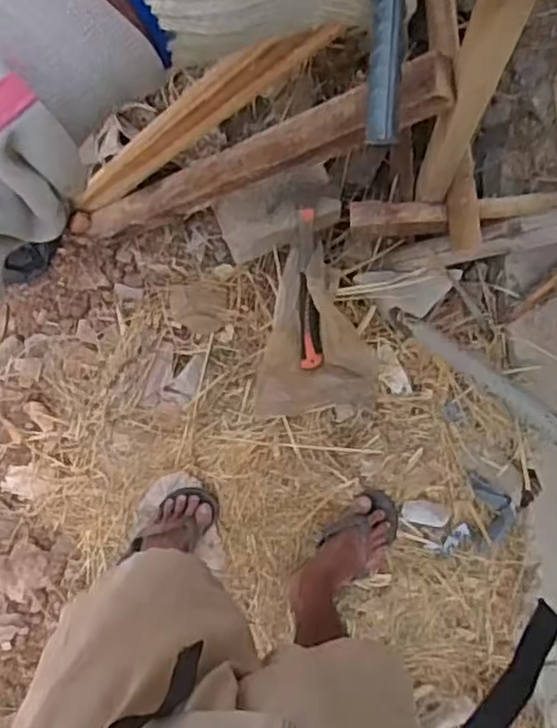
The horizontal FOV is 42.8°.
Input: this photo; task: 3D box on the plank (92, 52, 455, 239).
[{"bbox_3d":[-0.074,-0.318,1.131,0.787,0.051,0.080,-7,88,44],"label":"plank"}]

